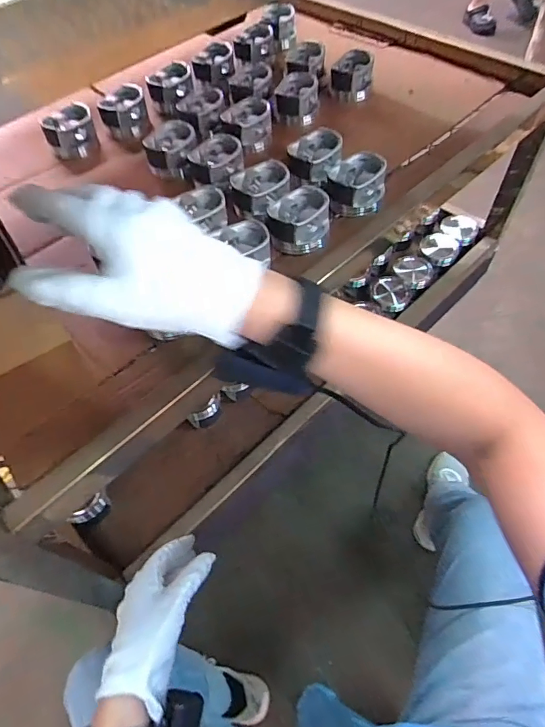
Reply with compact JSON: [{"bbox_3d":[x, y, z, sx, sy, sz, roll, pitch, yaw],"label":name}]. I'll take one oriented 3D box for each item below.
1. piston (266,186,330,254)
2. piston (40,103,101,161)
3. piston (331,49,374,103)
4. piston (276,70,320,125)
[{"bbox_3d":[0.034,-0.180,0.570,0.075,0.053,0.082,2,57,5],"label":"piston"},{"bbox_3d":[-0.318,-0.367,0.716,0.074,0.057,0.074,-23,58,-11],"label":"piston"},{"bbox_3d":[0.131,-0.476,0.756,0.070,0.050,0.069,6,57,7],"label":"piston"},{"bbox_3d":[0.039,-0.423,0.729,0.070,0.048,0.076,2,57,5],"label":"piston"}]

